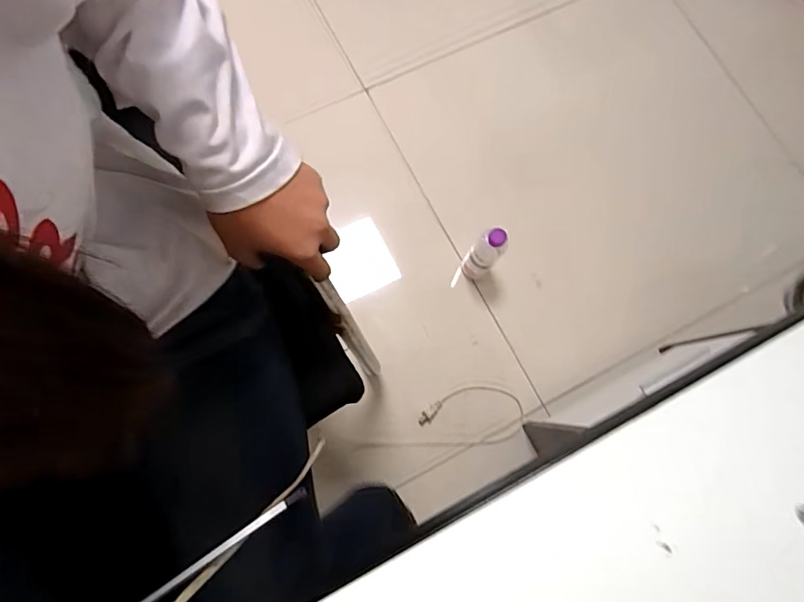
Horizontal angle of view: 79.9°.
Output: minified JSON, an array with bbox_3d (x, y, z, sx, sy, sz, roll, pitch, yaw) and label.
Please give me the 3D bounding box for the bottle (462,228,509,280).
[{"bbox_3d":[0.156,-0.083,0.928,0.052,0.205,0.049,0,77,-1],"label":"bottle"}]

